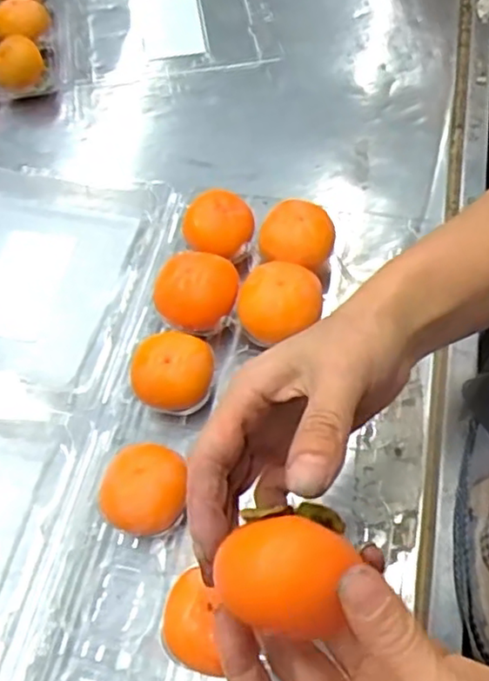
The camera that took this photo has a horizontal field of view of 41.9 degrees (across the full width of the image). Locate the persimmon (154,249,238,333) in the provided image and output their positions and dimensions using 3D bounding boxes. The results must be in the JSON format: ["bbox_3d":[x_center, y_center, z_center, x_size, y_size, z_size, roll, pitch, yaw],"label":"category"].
[{"bbox_3d":[-0.034,-0.031,0.471,0.055,0.055,0.053,-1,62,2],"label":"persimmon"}]

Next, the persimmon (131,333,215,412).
[{"bbox_3d":[-0.049,0.023,0.444,0.055,0.044,0.051,-1,62,2],"label":"persimmon"}]

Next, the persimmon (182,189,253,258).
[{"bbox_3d":[-0.020,-0.088,0.505,0.053,0.046,0.051,6,62,5],"label":"persimmon"}]

